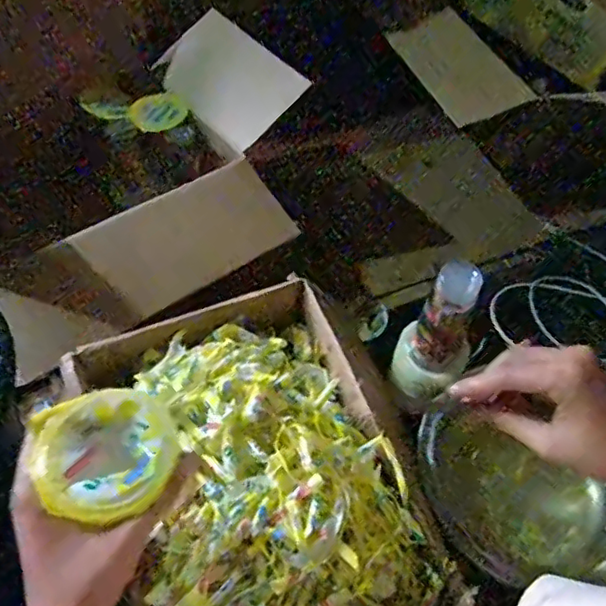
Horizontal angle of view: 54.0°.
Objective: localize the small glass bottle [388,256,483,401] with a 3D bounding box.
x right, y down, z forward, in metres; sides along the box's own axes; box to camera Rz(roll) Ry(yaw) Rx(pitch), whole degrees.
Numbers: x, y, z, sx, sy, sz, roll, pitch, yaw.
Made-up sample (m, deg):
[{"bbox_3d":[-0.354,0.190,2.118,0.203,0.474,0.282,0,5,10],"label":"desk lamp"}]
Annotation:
[{"bbox_3d":[0.137,0.033,0.598,0.073,0.153,0.063,24,57,11],"label":"small glass bottle"}]

